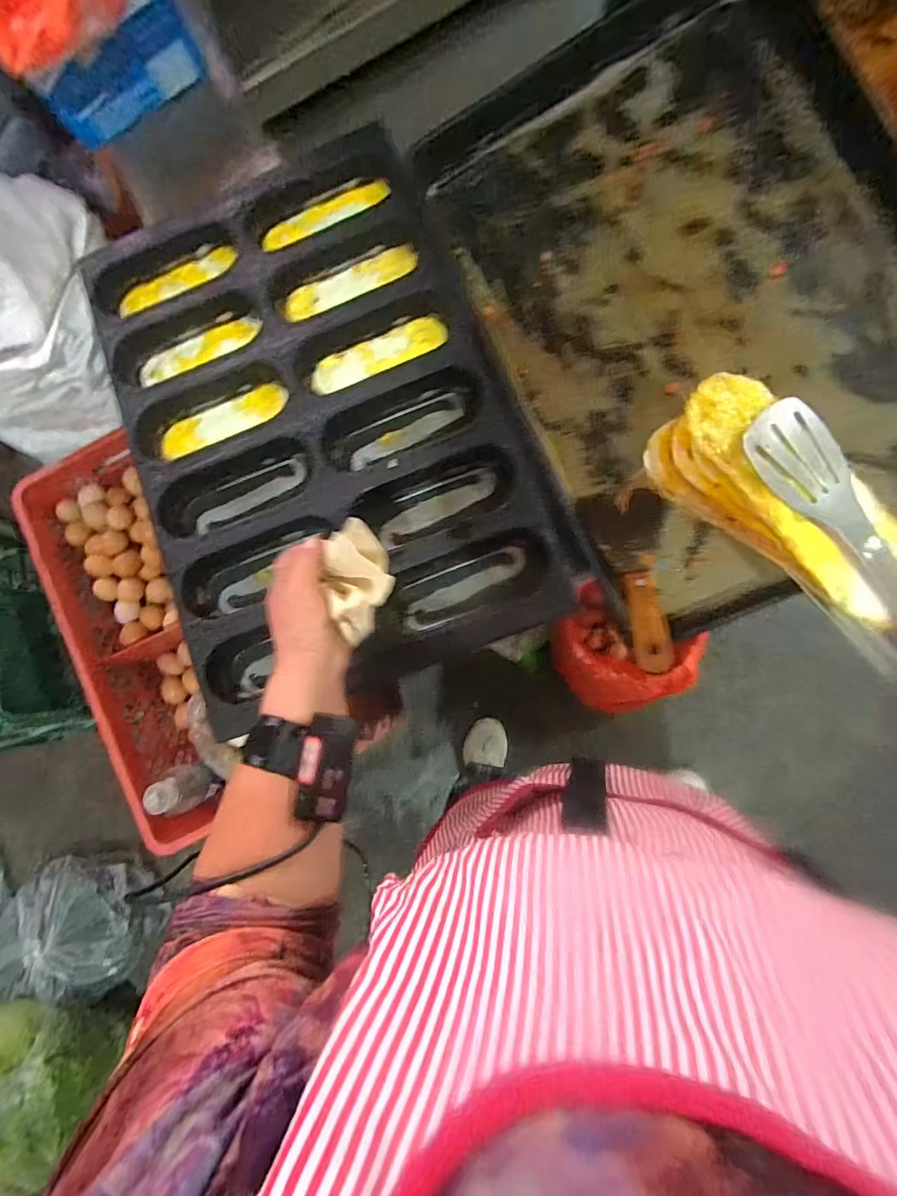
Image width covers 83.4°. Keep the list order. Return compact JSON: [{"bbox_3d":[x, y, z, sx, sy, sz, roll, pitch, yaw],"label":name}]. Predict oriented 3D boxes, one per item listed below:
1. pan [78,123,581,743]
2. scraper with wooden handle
[{"bbox_3d":[-0.152,-0.203,0.573,0.415,0.047,0.619,-22,83,5],"label":"pan"},{"bbox_3d":[0.185,-0.021,0.495,0.082,0.026,0.185,-8,69,7],"label":"scraper with wooden handle"}]

